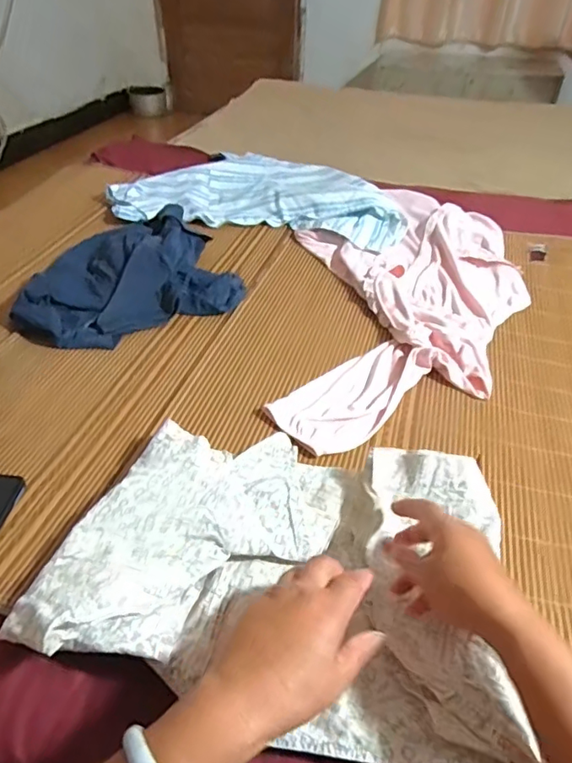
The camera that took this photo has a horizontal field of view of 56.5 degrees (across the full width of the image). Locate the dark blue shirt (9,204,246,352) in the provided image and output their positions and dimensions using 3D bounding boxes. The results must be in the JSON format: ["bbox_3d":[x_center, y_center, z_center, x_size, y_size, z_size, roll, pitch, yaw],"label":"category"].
[{"bbox_3d":[-0.264,-0.180,0.874,0.348,0.059,0.281,-15,43,-18],"label":"dark blue shirt"}]

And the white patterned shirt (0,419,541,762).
[{"bbox_3d":[0.003,0.160,0.493,0.391,0.052,0.276,11,41,11],"label":"white patterned shirt"}]

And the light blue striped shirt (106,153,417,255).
[{"bbox_3d":[-0.040,-0.415,1.166,0.585,0.053,0.378,8,41,8],"label":"light blue striped shirt"}]

